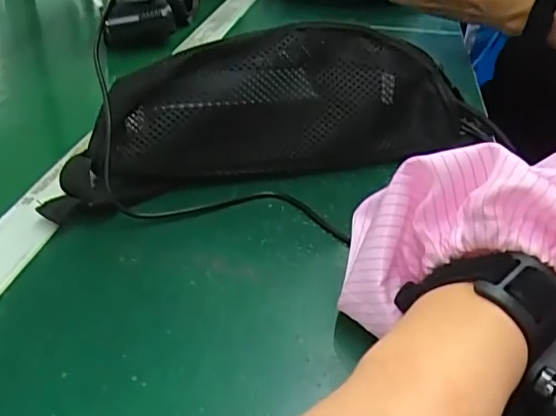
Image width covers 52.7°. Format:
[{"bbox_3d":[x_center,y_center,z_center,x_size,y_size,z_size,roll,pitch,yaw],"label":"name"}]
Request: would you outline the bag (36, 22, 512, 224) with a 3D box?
[{"bbox_3d":[0.001,-0.073,0.406,0.310,0.098,0.065,-12,37,-20],"label":"bag"}]

